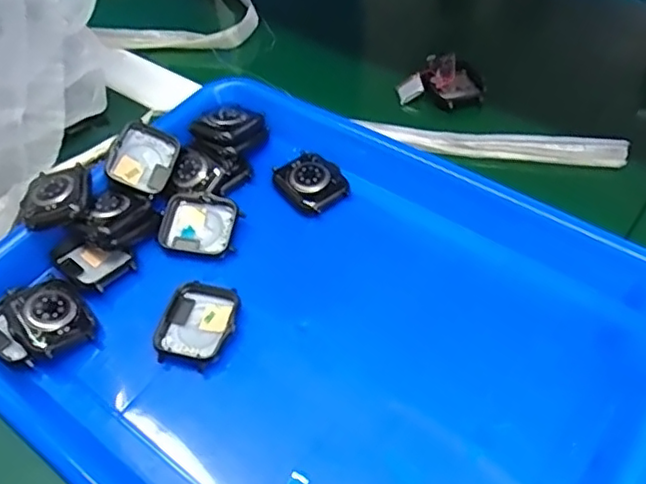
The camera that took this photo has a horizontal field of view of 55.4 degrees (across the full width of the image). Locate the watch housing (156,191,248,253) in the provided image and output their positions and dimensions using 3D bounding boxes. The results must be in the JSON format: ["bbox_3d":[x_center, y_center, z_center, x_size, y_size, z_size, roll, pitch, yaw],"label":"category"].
[{"bbox_3d":[-0.072,-0.011,0.363,0.043,0.011,0.036,7,70,2],"label":"watch housing"}]

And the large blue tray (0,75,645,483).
[{"bbox_3d":[-0.005,0.036,0.318,0.319,0.028,0.260,30,60,25],"label":"large blue tray"}]

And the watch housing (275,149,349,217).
[{"bbox_3d":[-0.008,-0.038,0.383,0.035,0.012,0.042,-34,57,-19],"label":"watch housing"}]

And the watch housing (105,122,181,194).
[{"bbox_3d":[-0.110,-0.052,0.380,0.037,0.009,0.040,21,71,-27],"label":"watch housing"}]

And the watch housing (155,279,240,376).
[{"bbox_3d":[-0.064,0.043,0.325,0.037,0.013,0.047,8,53,11],"label":"watch housing"}]

